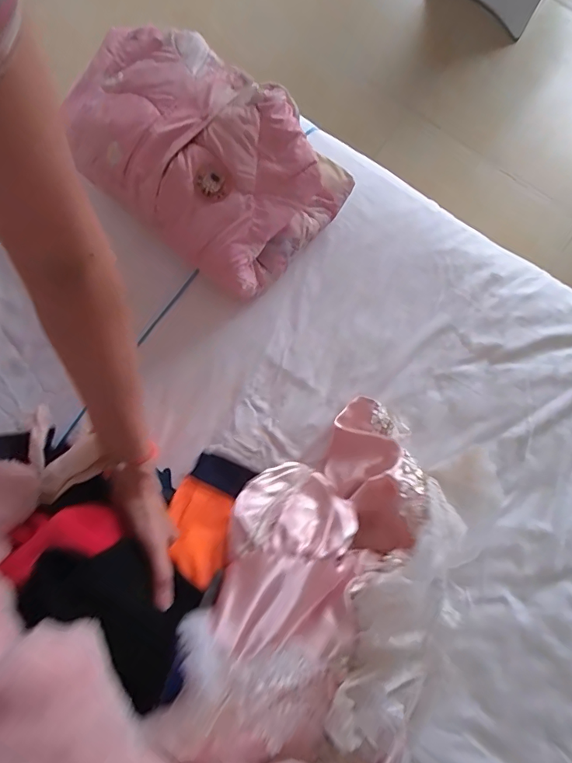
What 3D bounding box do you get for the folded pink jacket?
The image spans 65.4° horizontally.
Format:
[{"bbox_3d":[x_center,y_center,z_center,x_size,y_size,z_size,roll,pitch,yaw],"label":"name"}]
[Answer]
[{"bbox_3d":[-0.135,-0.325,0.633,0.382,0.120,0.244,35,81,5],"label":"folded pink jacket"}]

